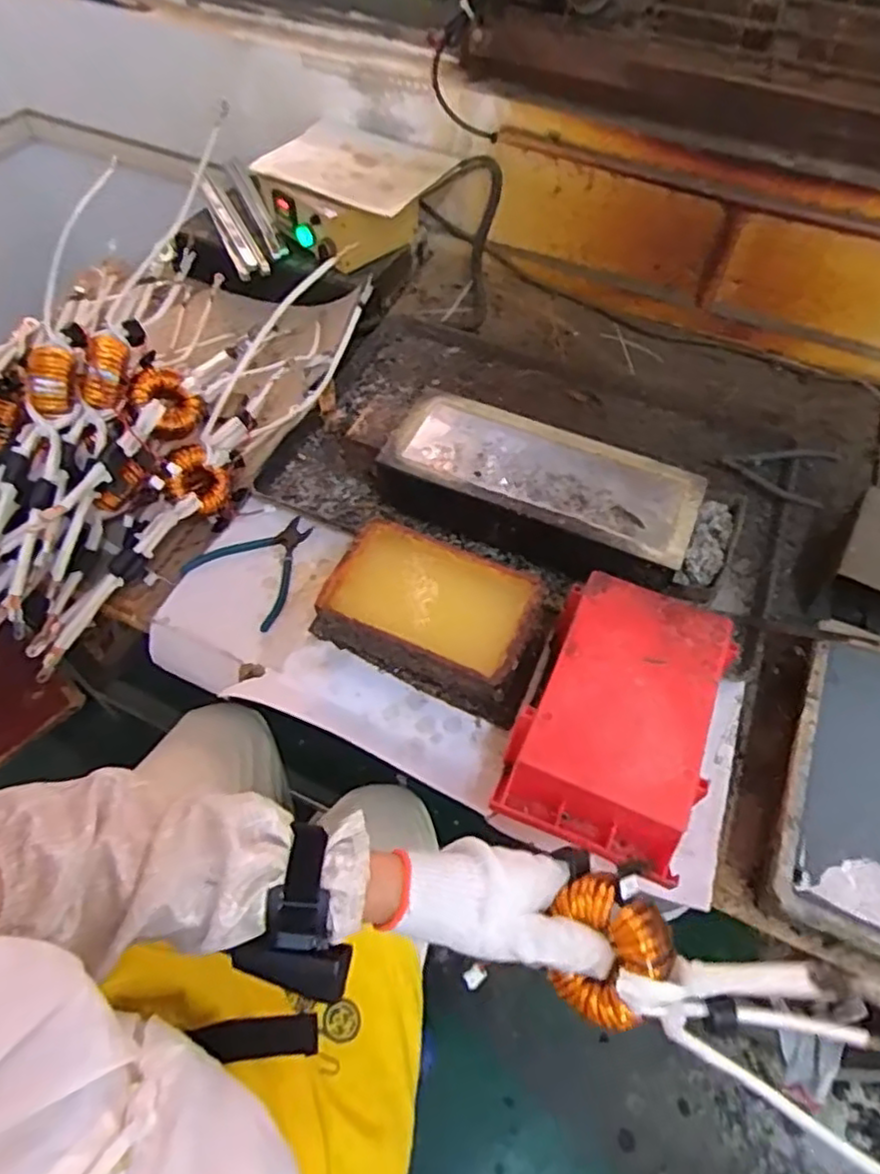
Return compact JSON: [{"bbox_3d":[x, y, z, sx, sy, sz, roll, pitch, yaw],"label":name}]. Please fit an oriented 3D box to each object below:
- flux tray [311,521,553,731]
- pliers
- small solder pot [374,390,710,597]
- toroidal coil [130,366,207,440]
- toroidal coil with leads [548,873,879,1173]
[{"bbox_3d":[-0.001,0.028,0.702,0.223,0.070,0.138,24,58,13],"label":"flux tray"},{"bbox_3d":[-0.199,-0.030,0.776,0.132,0.009,0.129,32,60,18],"label":"pliers"},{"bbox_3d":[0.106,-0.102,0.780,0.338,0.080,0.165,22,58,12],"label":"small solder pot"},{"bbox_3d":[-0.313,-0.208,0.776,0.069,0.032,0.077,-37,99,-28],"label":"toroidal coil"},{"bbox_3d":[0.234,0.258,0.332,0.376,0.095,0.077,14,53,36],"label":"toroidal coil with leads"}]

